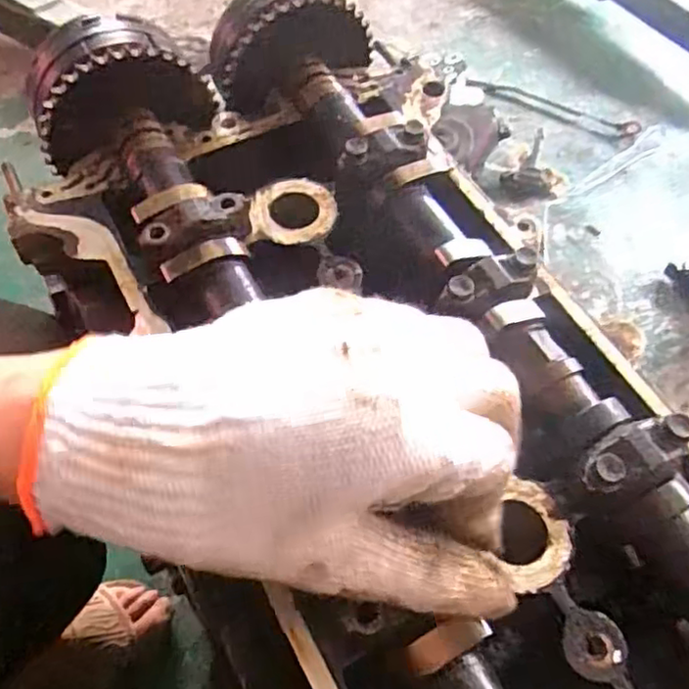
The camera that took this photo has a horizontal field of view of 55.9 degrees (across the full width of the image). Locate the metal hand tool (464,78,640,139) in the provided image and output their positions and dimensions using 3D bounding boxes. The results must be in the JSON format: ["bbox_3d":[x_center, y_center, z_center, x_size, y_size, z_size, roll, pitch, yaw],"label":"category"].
[{"bbox_3d":[0.424,-0.486,1.324,0.350,0.014,0.065,24,56,14],"label":"metal hand tool"}]

